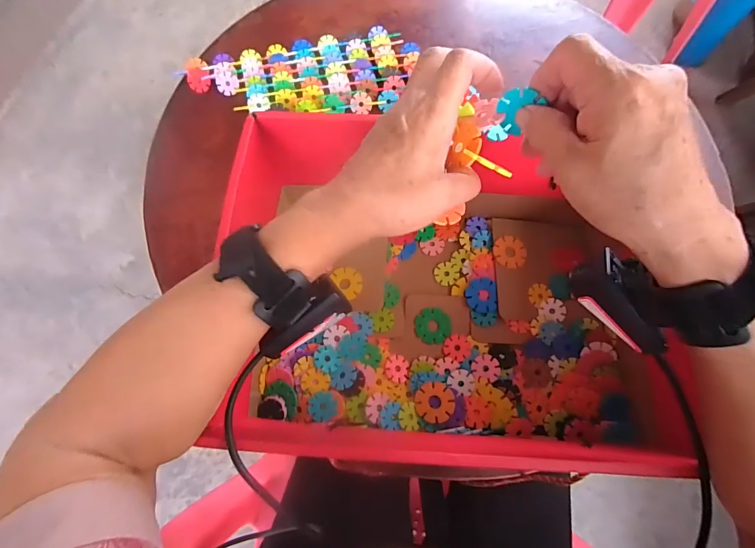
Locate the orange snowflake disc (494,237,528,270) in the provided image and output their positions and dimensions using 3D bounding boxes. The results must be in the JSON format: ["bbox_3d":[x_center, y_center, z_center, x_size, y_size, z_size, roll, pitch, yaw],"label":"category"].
[{"bbox_3d":[0.169,-0.028,0.474,0.040,0.005,0.044,0,72,-1],"label":"orange snowflake disc"}]

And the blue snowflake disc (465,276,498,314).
[{"bbox_3d":[0.128,0.026,0.460,0.036,0.010,0.045,0,72,-1],"label":"blue snowflake disc"}]

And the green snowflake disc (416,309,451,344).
[{"bbox_3d":[0.069,0.064,0.462,0.043,0.004,0.042,0,72,-1],"label":"green snowflake disc"}]

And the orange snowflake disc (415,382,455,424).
[{"bbox_3d":[0.065,0.145,0.422,0.043,0.004,0.042,-2,74,8],"label":"orange snowflake disc"}]

